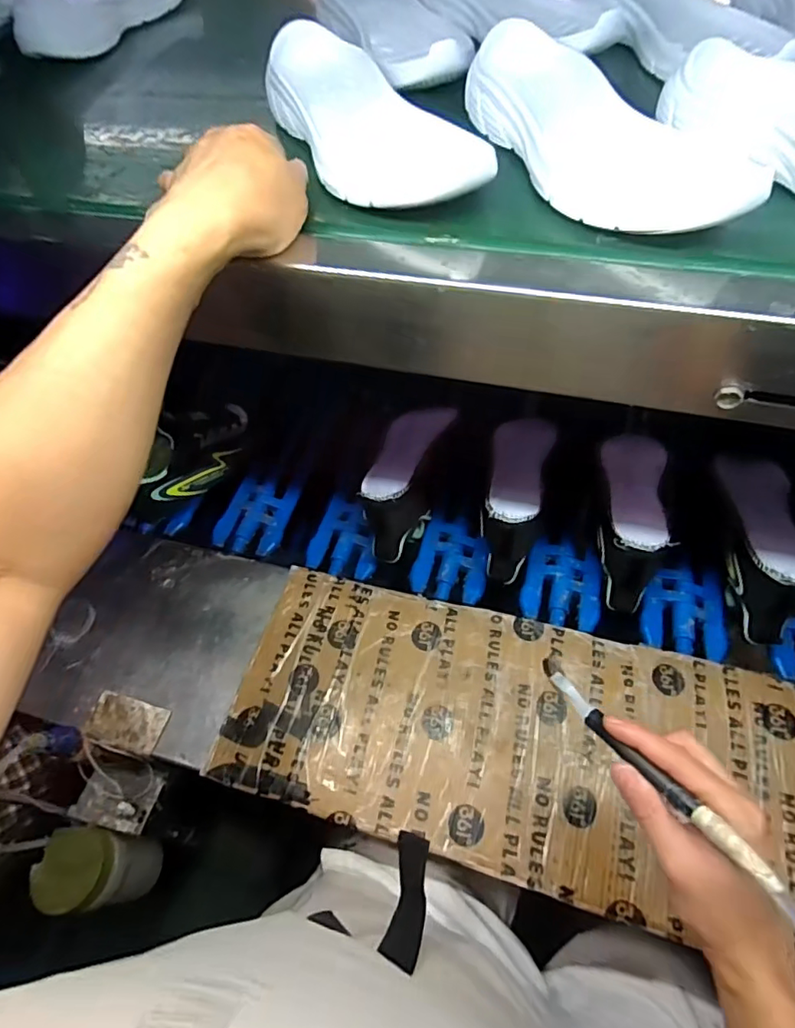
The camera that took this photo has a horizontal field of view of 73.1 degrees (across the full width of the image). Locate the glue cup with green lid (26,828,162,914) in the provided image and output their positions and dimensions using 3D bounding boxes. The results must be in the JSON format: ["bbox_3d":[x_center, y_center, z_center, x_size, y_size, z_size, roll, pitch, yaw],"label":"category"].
[{"bbox_3d":[-0.319,0.383,0.578,0.083,0.112,0.074,-2,59,6],"label":"glue cup with green lid"}]

